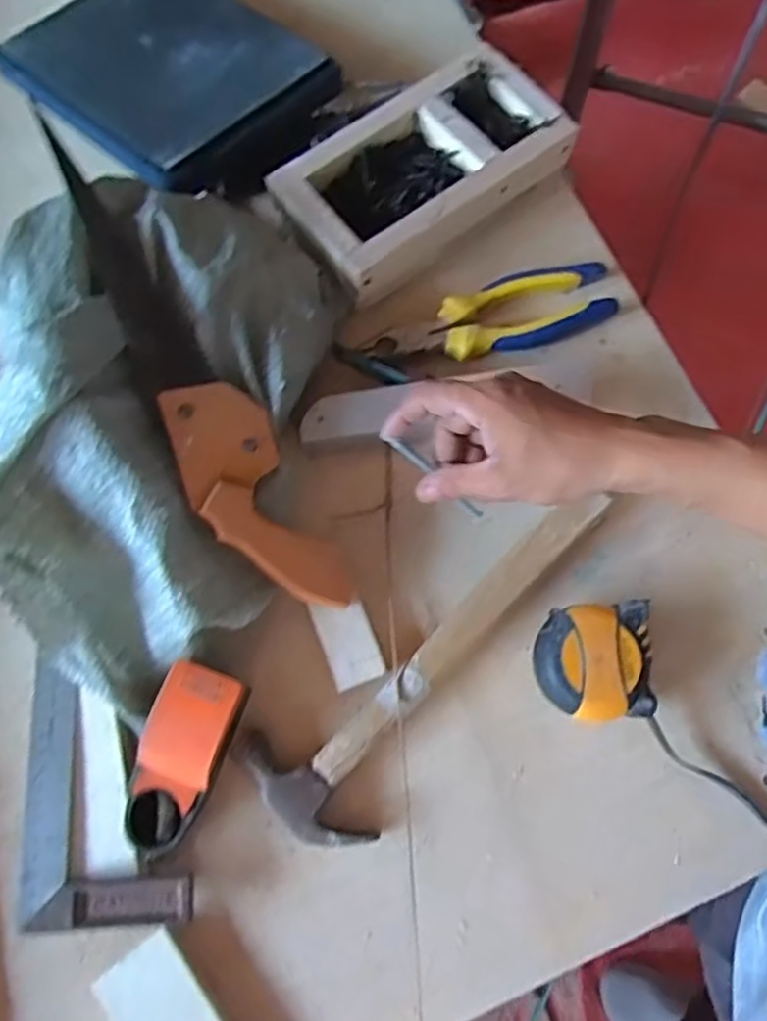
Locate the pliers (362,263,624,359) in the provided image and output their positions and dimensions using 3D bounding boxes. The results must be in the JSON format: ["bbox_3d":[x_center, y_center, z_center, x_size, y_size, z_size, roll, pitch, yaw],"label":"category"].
[{"bbox_3d":[0.083,-0.145,0.552,0.187,0.026,0.058,-17,75,-4],"label":"pliers"}]

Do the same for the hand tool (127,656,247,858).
[{"bbox_3d":[-0.129,0.158,0.457,0.051,0.041,0.117,20,76,6],"label":"hand tool"}]

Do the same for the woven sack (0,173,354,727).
[{"bbox_3d":[-0.156,-0.056,0.475,0.201,0.117,0.347,15,76,5],"label":"woven sack"}]

